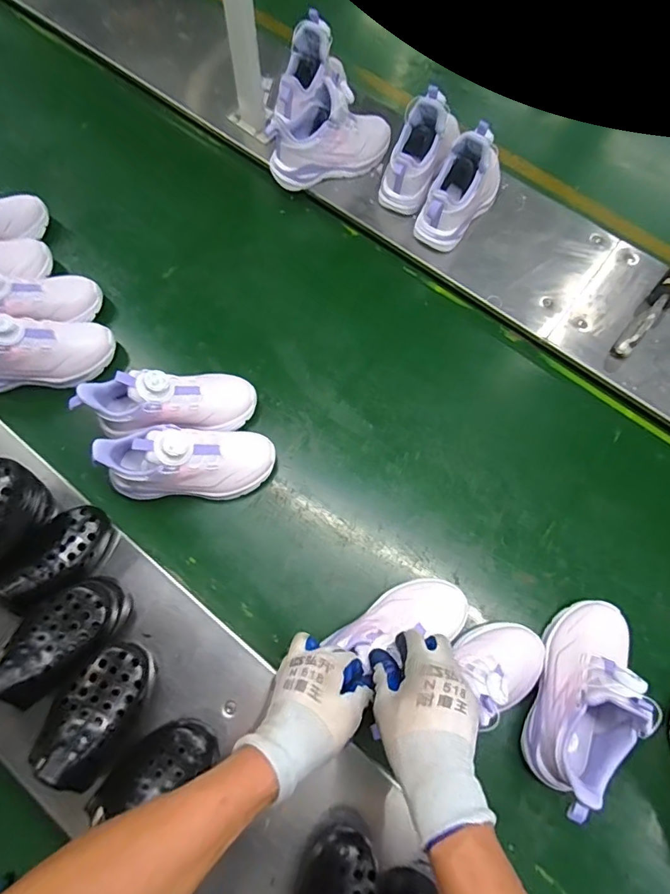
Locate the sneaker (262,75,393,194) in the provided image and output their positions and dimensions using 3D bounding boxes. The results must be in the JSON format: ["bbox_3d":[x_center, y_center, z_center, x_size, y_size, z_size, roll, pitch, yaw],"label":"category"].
[{"bbox_3d":[-0.007,-0.497,0.753,0.202,0.112,0.085,-14,76,-4],"label":"sneaker"}]

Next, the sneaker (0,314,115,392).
[{"bbox_3d":[-0.414,-0.123,0.642,0.206,0.107,0.066,-12,71,-6],"label":"sneaker"}]

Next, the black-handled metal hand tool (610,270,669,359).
[{"bbox_3d":[0.486,-0.226,0.691,0.034,0.044,0.265,38,73,11],"label":"black-handled metal hand tool"}]

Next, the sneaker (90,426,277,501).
[{"bbox_3d":[-0.178,0.019,0.582,0.202,0.089,0.070,0,69,-16],"label":"sneaker"}]

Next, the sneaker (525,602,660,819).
[{"bbox_3d":[0.266,0.261,0.497,0.074,0.128,0.208,25,72,6],"label":"sneaker"}]

